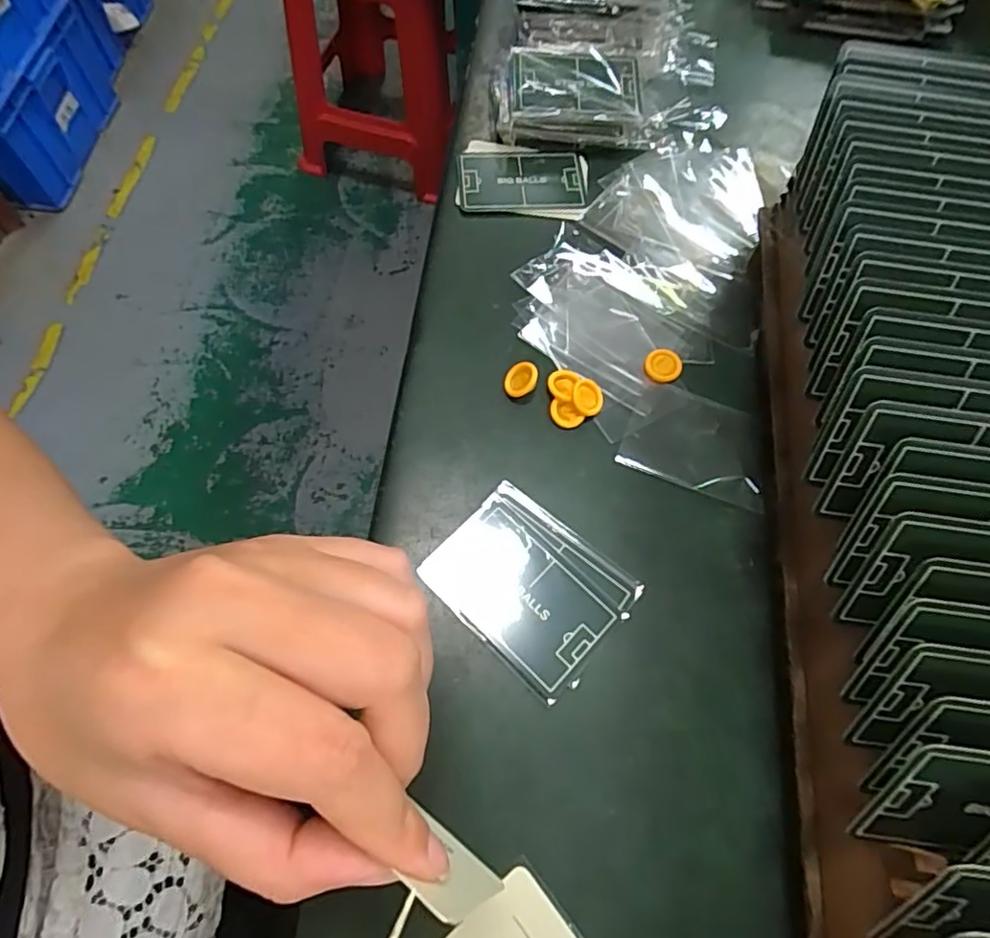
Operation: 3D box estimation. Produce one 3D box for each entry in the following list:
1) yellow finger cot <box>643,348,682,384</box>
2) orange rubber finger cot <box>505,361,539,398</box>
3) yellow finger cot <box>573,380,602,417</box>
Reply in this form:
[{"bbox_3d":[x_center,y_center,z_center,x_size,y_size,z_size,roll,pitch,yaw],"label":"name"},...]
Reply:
[{"bbox_3d":[0.097,-0.060,0.341,0.021,0.006,0.020,11,66,3],"label":"yellow finger cot"},{"bbox_3d":[0.014,-0.050,0.330,0.018,0.004,0.021,25,90,34],"label":"orange rubber finger cot"},{"bbox_3d":[0.051,-0.039,0.328,0.017,0.010,0.019,16,67,4],"label":"yellow finger cot"}]

